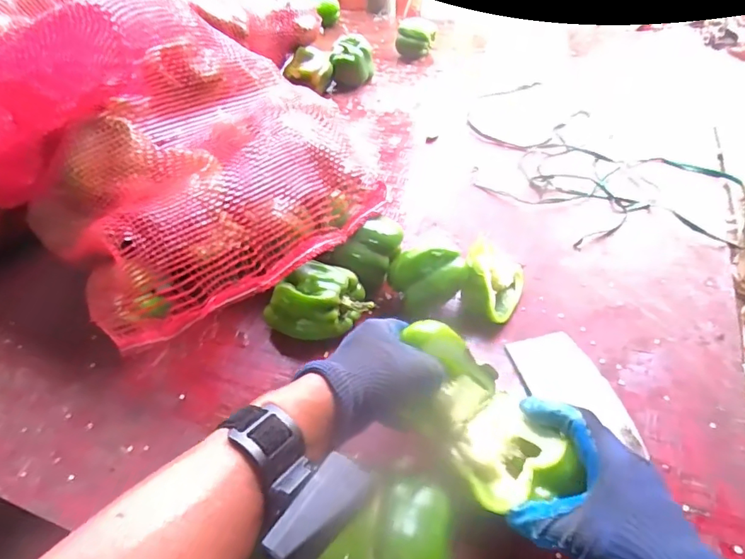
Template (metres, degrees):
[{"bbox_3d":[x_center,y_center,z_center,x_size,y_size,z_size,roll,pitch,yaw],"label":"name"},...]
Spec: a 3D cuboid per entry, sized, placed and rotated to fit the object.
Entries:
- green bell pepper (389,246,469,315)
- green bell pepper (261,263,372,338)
[{"bbox_3d":[0.064,0.004,0.570,0.077,0.075,0.055,-10,49,-5],"label":"green bell pepper"},{"bbox_3d":[-0.061,0.028,0.561,0.117,0.069,0.063,7,50,10],"label":"green bell pepper"}]

